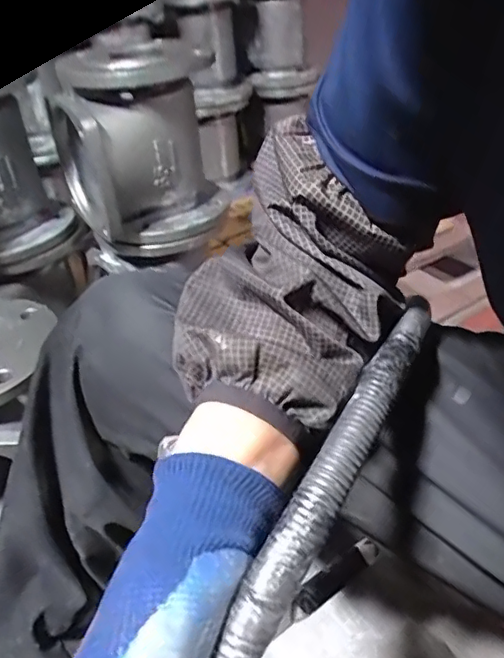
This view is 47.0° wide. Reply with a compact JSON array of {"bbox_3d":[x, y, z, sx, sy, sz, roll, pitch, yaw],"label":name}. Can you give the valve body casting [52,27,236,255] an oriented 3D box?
[{"bbox_3d":[-0.136,-0.219,0.710,0.191,0.208,0.166,-15,37,-13],"label":"valve body casting"}]

